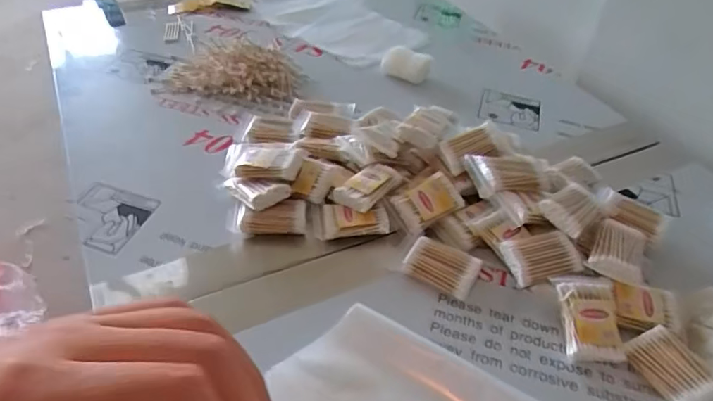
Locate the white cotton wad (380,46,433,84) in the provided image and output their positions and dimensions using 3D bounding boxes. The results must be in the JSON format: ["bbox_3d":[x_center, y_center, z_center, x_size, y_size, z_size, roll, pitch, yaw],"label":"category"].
[{"bbox_3d":[0.082,-0.228,0.870,0.085,0.041,0.047,21,45,16],"label":"white cotton wad"}]

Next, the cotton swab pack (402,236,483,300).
[{"bbox_3d":[0.091,0.069,0.557,0.075,0.018,0.049,25,46,20],"label":"cotton swab pack"}]

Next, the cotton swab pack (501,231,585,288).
[{"bbox_3d":[0.195,0.059,0.548,0.079,0.012,0.053,-9,45,-15],"label":"cotton swab pack"}]

